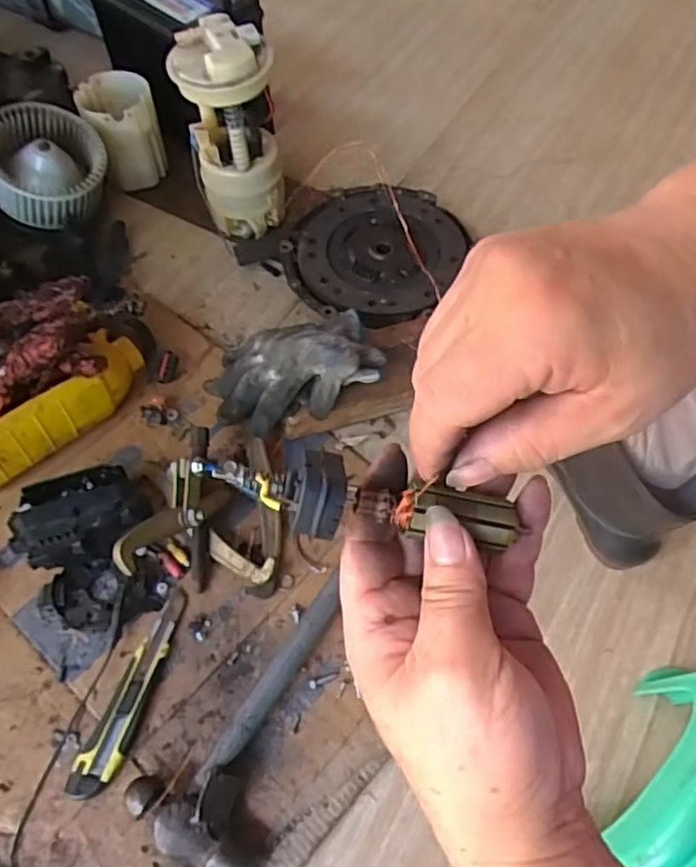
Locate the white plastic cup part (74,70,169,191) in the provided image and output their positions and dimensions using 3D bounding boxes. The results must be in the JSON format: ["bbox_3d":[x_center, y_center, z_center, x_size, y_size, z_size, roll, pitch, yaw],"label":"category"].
[{"bbox_3d":[-0.320,-0.431,0.973,0.099,0.122,0.110,-18,63,-10],"label":"white plastic cup part"}]

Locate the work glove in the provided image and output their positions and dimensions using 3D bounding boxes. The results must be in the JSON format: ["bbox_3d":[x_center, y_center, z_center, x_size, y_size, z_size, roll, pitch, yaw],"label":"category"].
[{"bbox_3d":[-0.062,-0.073,0.745,0.188,0.083,0.122,-16,63,-8],"label":"work glove"}]

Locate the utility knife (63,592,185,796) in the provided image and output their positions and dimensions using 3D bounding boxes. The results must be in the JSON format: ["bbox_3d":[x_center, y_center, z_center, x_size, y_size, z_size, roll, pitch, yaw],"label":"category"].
[{"bbox_3d":[-0.197,0.236,0.629,0.037,0.019,0.191,17,63,9],"label":"utility knife"}]

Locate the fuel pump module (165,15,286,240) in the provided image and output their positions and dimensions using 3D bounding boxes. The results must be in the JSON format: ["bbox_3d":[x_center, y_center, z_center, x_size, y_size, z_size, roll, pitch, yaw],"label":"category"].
[{"bbox_3d":[-0.145,-0.376,0.861,0.112,0.241,0.123,-14,62,-8],"label":"fuel pump module"}]

